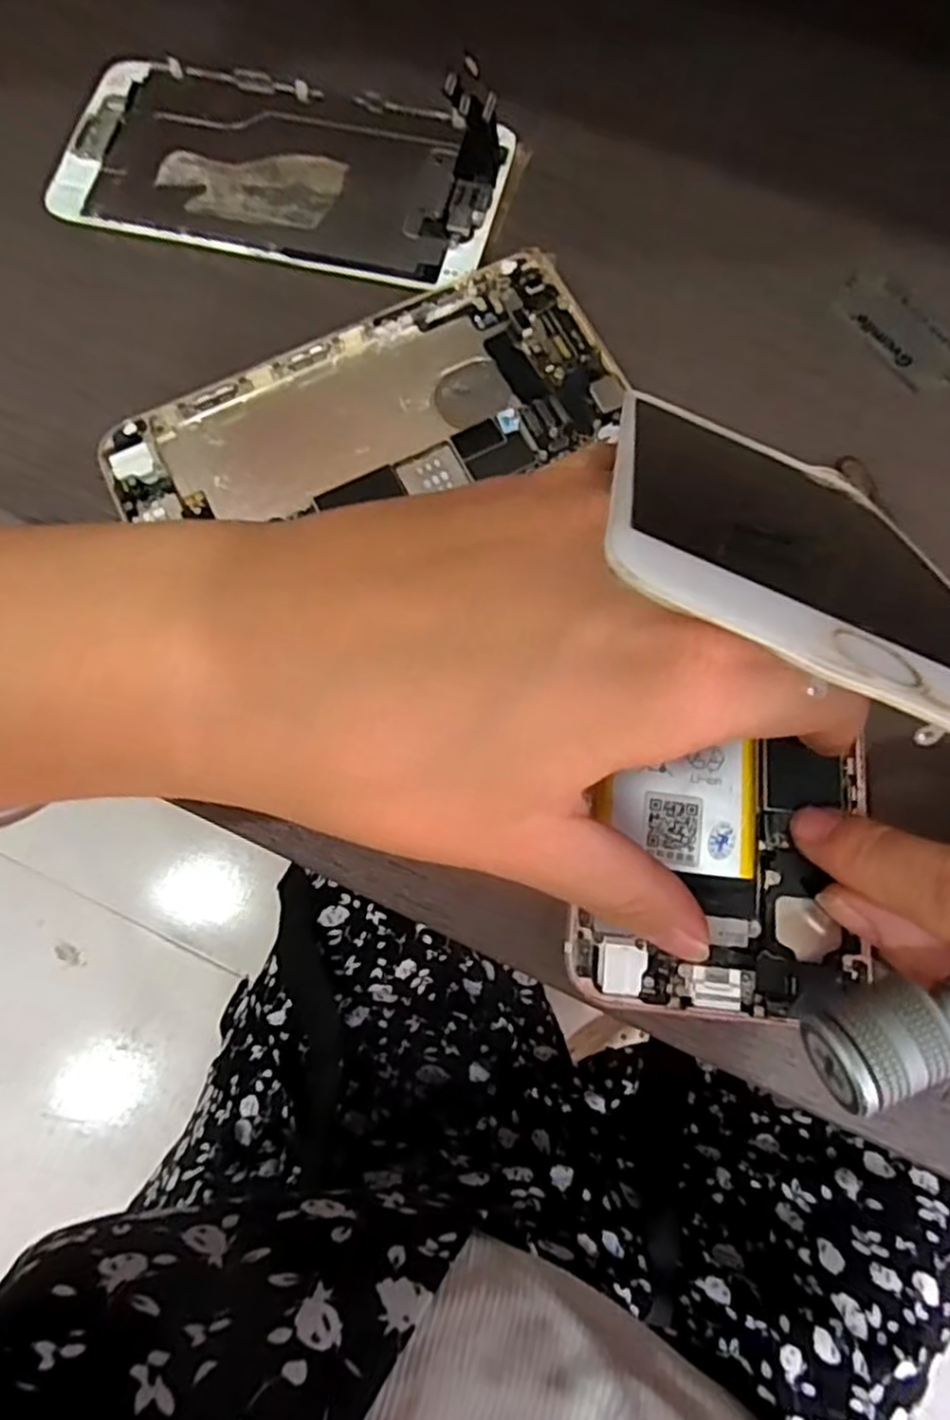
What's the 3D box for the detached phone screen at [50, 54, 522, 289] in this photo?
[{"bbox_3d":[-0.059,-0.167,0.215,0.132,0.019,0.067,15,77,5],"label":"detached phone screen"}]

